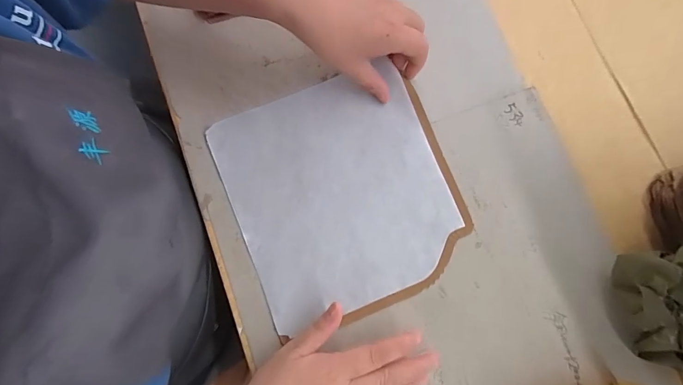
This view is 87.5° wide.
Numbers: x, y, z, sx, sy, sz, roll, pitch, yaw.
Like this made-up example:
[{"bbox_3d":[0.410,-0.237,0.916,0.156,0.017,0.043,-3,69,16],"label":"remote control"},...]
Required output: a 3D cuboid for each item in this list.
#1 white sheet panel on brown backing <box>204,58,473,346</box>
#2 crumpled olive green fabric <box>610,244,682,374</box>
[{"bbox_3d":[0.001,-0.001,0.360,0.215,0.011,0.227,-22,80,-3],"label":"white sheet panel on brown backing"},{"bbox_3d":[0.292,0.104,0.309,0.075,0.068,0.114,-3,80,1],"label":"crumpled olive green fabric"}]

